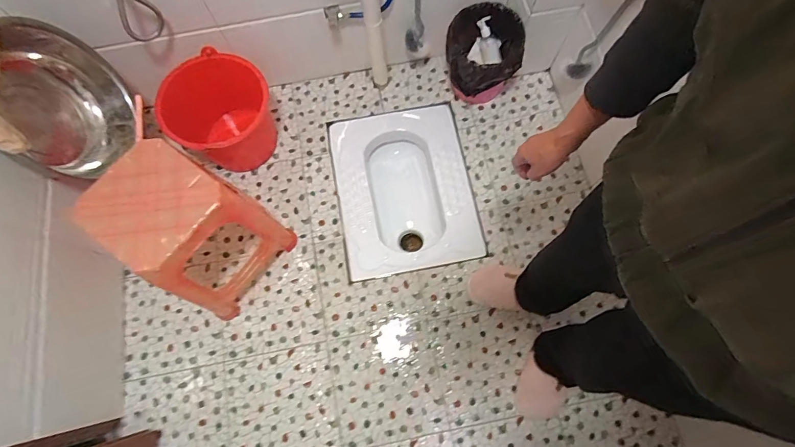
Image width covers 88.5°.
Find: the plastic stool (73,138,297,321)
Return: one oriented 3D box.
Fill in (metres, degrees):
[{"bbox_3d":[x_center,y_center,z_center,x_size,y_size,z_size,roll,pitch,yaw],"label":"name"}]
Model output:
[{"bbox_3d":[-0.511,0.032,1.061,0.264,0.443,0.302,34,76,11],"label":"plastic stool"}]

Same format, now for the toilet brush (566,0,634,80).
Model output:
[{"bbox_3d":[0.525,-0.501,1.045,0.063,0.339,0.070,36,77,10],"label":"toilet brush"}]

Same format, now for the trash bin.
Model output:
[{"bbox_3d":[0.270,-0.532,1.333,0.223,0.229,0.240,4,73,2],"label":"trash bin"}]

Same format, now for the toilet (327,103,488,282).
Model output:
[{"bbox_3d":[0.021,-0.095,1.421,0.429,0.194,0.556,-10,74,-2],"label":"toilet"}]

